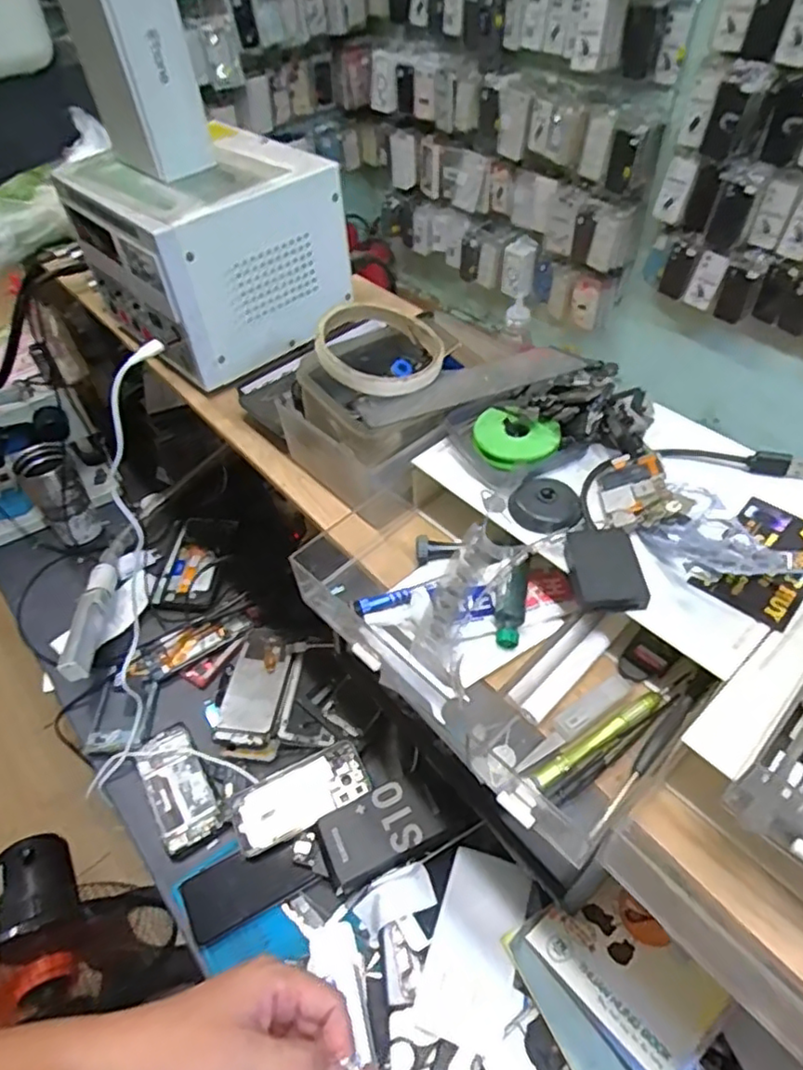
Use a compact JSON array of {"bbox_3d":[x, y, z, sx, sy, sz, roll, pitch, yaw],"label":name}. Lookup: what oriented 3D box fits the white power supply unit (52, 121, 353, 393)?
[{"bbox_3d":[-0.176,-0.265,0.588,0.173,0.139,0.193,-34,55,-26],"label":"white power supply unit"}]

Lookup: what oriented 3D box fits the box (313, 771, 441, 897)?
[{"bbox_3d":[-0.024,0.327,0.705,0.135,0.038,0.080,-23,51,-18],"label":"box"}]

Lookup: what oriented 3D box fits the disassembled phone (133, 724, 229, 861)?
[{"bbox_3d":[-0.274,0.307,0.777,0.072,0.007,0.157,-27,52,-21],"label":"disassembled phone"}]

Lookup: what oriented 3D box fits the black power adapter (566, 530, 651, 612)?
[{"bbox_3d":[0.112,0.018,0.353,0.037,0.012,0.052,-1,47,1],"label":"black power adapter"}]

